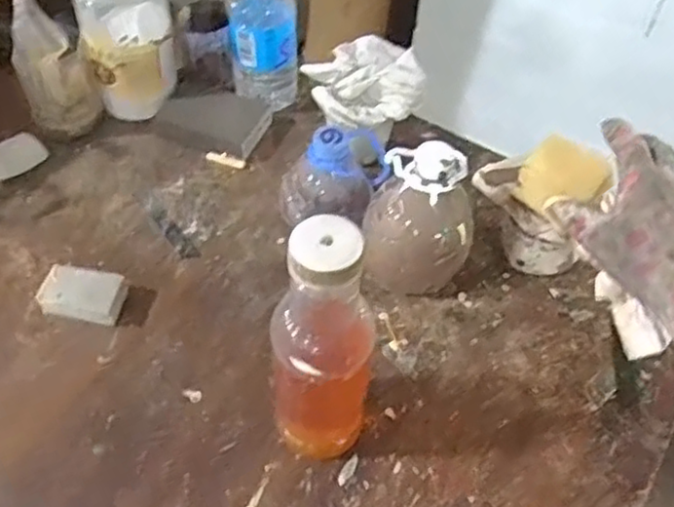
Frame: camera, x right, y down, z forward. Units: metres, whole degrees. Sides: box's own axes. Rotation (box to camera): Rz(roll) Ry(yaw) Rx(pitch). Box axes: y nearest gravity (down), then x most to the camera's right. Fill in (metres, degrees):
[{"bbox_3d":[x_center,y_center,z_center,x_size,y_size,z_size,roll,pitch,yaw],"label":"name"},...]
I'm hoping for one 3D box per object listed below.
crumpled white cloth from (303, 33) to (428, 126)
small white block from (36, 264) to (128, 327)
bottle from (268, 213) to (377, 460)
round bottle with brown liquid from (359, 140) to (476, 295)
[{"bbox_3d":[0.030,-0.164,0.657,0.105,0.040,0.084,-12,54,-11],"label":"crumpled white cloth"},{"bbox_3d":[-0.203,0.034,0.557,0.061,0.025,0.039,6,51,1],"label":"small white block"},{"bbox_3d":[-0.008,0.061,0.438,0.066,0.209,0.056,9,51,3],"label":"bottle"},{"bbox_3d":[0.068,-0.028,0.568,0.087,0.130,0.073,10,51,4],"label":"round bottle with brown liquid"}]

